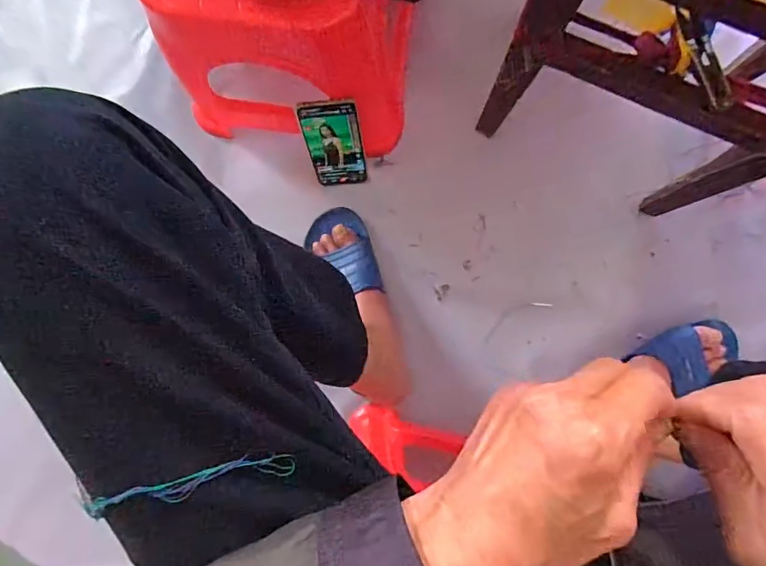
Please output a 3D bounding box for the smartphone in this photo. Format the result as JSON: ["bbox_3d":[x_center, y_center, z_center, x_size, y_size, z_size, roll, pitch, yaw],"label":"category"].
[{"bbox_3d":[-0.064,-0.184,0.653,0.073,0.165,0.011,-6,65,1],"label":"smartphone"}]

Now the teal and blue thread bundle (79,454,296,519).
[{"bbox_3d":[-0.104,0.111,0.269,0.110,0.008,0.016,-6,89,-22],"label":"teal and blue thread bundle"}]

